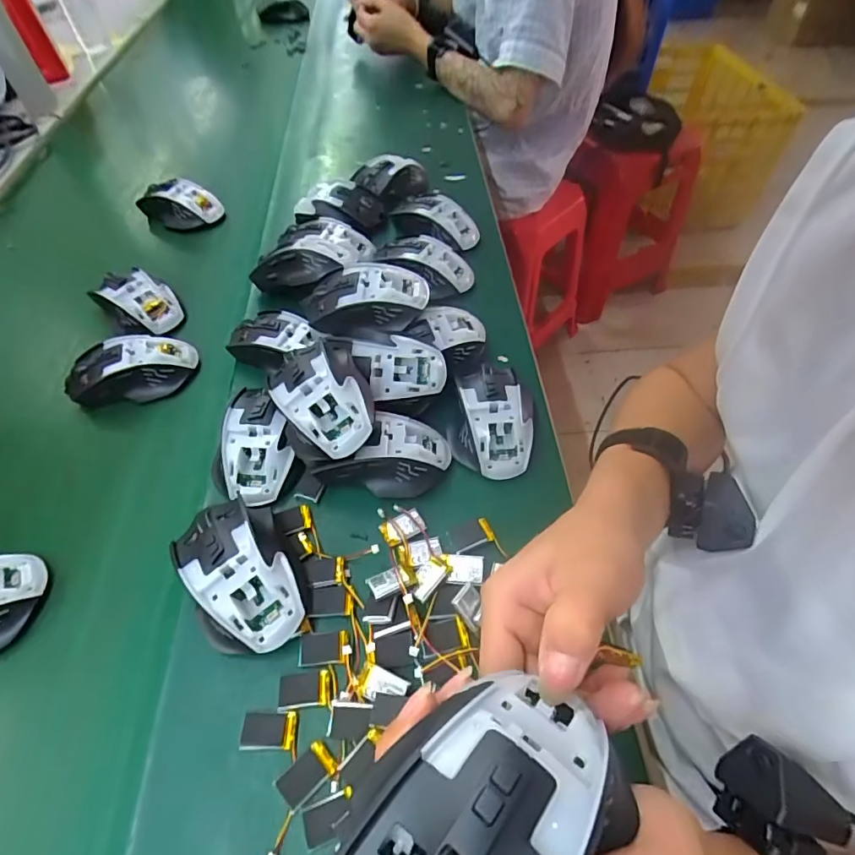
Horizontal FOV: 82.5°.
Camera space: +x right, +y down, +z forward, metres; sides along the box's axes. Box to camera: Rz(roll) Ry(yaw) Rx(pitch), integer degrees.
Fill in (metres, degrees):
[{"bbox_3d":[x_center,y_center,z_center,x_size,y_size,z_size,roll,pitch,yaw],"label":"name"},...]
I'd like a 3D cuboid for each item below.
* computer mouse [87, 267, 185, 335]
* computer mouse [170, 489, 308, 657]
[{"bbox_3d":[-0.311,-0.137,0.528,0.084,0.033,0.063,30,61,22],"label":"computer mouse"},{"bbox_3d":[-0.130,0.098,0.339,0.070,0.041,0.113,-30,59,-18],"label":"computer mouse"}]

